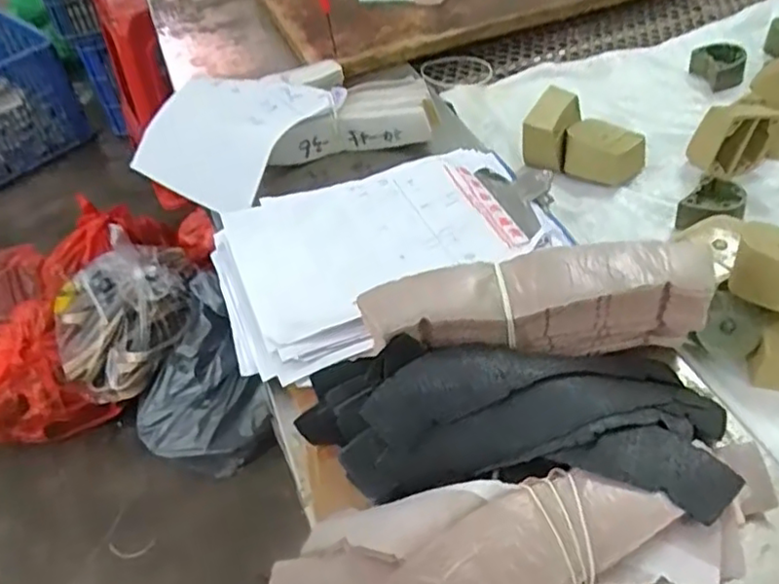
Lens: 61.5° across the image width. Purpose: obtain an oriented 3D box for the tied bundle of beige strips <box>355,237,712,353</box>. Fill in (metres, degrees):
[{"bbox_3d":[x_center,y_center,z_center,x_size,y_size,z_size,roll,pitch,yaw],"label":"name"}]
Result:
[{"bbox_3d":[0.080,0.011,0.364,0.183,0.059,0.039,-10,46,-2],"label":"tied bundle of beige strips"}]

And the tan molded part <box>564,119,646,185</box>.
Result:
[{"bbox_3d":[0.177,-0.114,0.540,0.061,0.031,0.061,-4,46,4],"label":"tan molded part"}]

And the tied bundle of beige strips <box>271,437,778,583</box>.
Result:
[{"bbox_3d":[0.067,0.114,0.298,0.239,0.034,0.086,-16,46,-8],"label":"tied bundle of beige strips"}]

